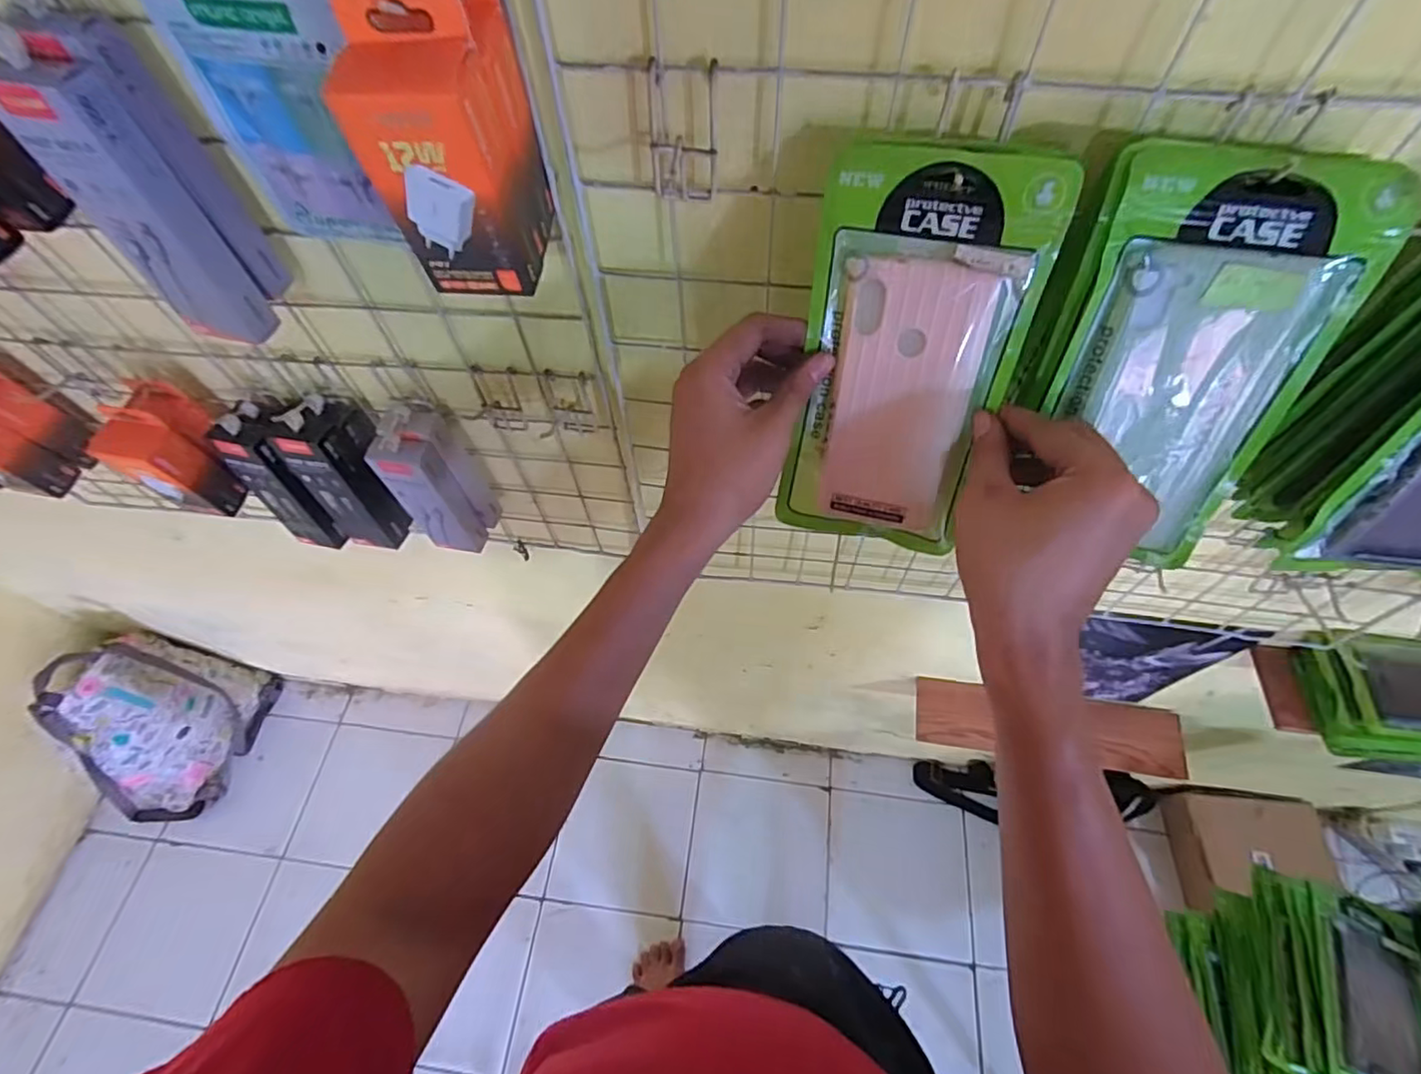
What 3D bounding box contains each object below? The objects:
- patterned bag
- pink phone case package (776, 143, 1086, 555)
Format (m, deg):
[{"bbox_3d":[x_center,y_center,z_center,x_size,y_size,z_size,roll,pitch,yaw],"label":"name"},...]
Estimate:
[{"bbox_3d":[-1.195,0.406,1.317,0.162,0.404,0.354,8,60,5],"label":"patterned bag"},{"bbox_3d":[0.105,-0.091,0.336,0.110,0.205,0.009,12,30,11],"label":"pink phone case package"}]

